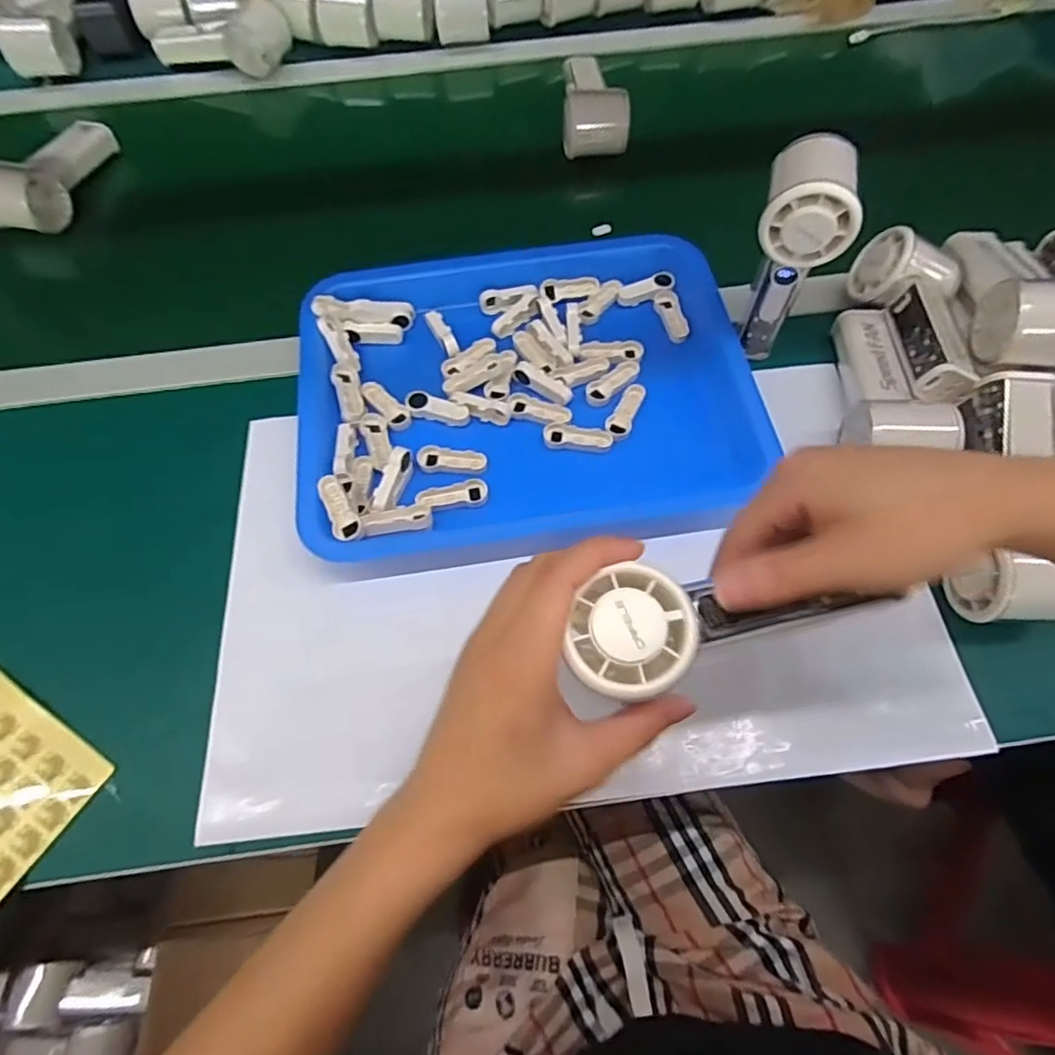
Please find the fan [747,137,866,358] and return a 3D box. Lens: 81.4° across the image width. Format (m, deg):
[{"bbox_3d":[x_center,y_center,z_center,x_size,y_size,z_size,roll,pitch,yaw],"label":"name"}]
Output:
[{"bbox_3d":[0.183,-0.186,0.433,0.054,0.144,0.062,16,64,10],"label":"fan"}]

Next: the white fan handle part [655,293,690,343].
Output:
[{"bbox_3d":[0.121,-0.175,0.509,0.018,0.007,0.047,-12,63,-4],"label":"white fan handle part"}]

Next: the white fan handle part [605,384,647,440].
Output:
[{"bbox_3d":[0.076,-0.088,0.464,0.020,0.004,0.050,28,67,15],"label":"white fan handle part"}]

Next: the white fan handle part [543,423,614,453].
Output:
[{"bbox_3d":[0.038,-0.066,0.456,0.050,0.004,0.020,10,64,7],"label":"white fan handle part"}]

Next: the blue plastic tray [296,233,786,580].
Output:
[{"bbox_3d":[-0.005,-0.116,0.477,0.324,0.039,0.284,-8,63,-2],"label":"blue plastic tray"}]

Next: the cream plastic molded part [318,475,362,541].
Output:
[{"bbox_3d":[-0.126,-0.014,0.411,0.017,0.010,0.047,-24,65,-10],"label":"cream plastic molded part"}]

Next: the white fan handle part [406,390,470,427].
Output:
[{"bbox_3d":[-0.069,-0.091,0.468,0.048,0.011,0.016,17,65,10],"label":"white fan handle part"}]

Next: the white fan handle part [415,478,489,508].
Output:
[{"bbox_3d":[-0.053,-0.023,0.436,0.050,0.012,0.020,-12,63,-4],"label":"white fan handle part"}]

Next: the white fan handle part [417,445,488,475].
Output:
[{"bbox_3d":[-0.055,-0.050,0.450,0.051,0.006,0.018,7,63,6],"label":"white fan handle part"}]

